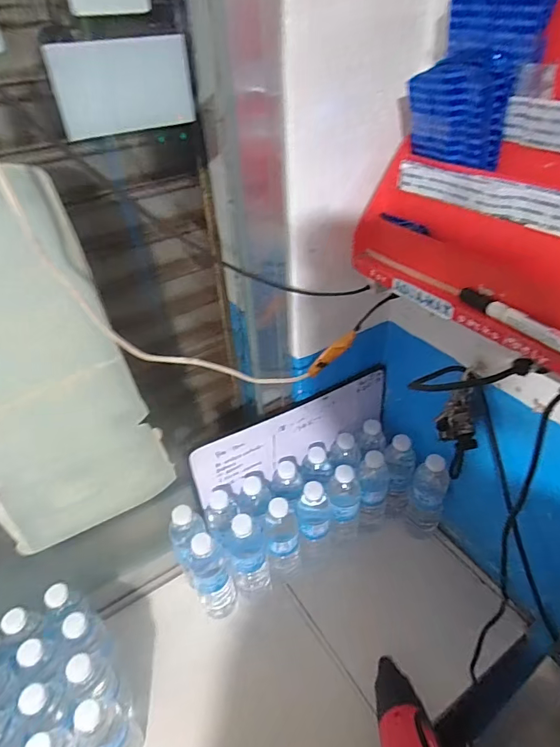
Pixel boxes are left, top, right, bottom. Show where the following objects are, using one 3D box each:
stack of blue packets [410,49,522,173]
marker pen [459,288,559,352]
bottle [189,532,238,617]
[{"bbox_3d":[0.187,-0.279,0.477,0.039,0.097,0.099,-24,44,-25],"label":"stack of blue packets"},{"bbox_3d":[0.227,-0.052,0.428,0.017,0.016,0.140,-19,42,-20],"label":"marker pen"},{"bbox_3d":[-0.111,0.337,0.744,0.065,0.203,0.050,-14,40,-14],"label":"bottle"}]

